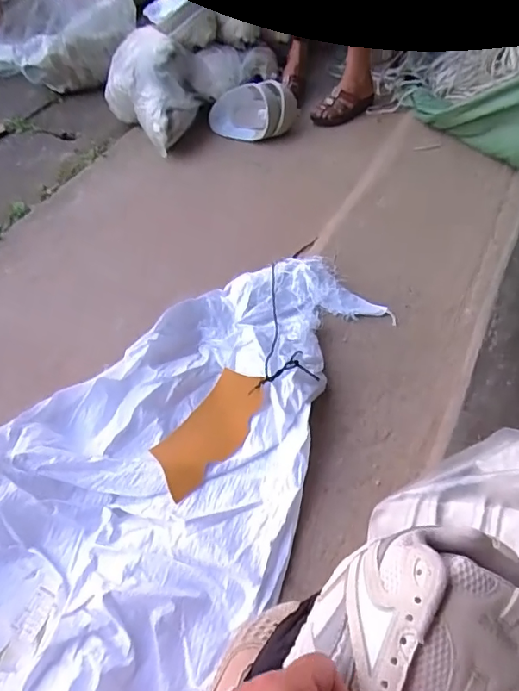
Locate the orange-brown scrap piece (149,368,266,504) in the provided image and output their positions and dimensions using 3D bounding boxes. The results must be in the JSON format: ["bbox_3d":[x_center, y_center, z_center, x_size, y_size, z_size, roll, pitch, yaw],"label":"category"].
[{"bbox_3d":[-0.084,0.137,0.872,0.111,0.051,0.228,30,59,27],"label":"orange-brown scrap piece"}]

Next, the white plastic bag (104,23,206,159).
[{"bbox_3d":[-0.322,-0.769,1.581,0.270,0.234,0.415,-15,53,-10],"label":"white plastic bag"}]

